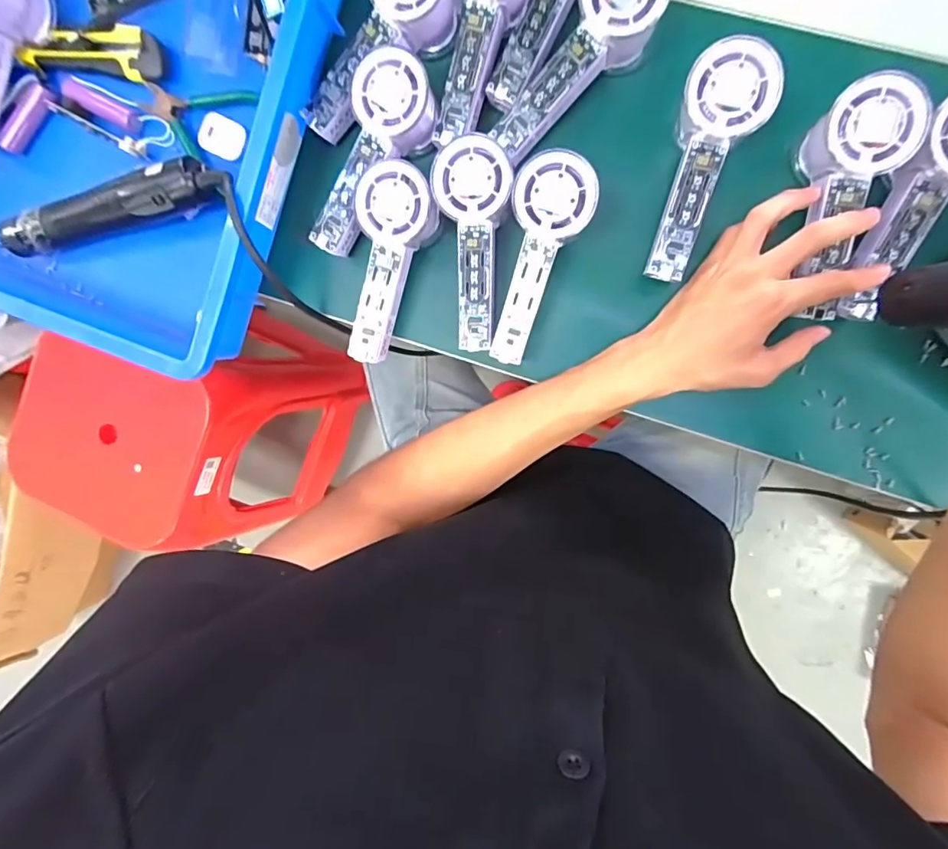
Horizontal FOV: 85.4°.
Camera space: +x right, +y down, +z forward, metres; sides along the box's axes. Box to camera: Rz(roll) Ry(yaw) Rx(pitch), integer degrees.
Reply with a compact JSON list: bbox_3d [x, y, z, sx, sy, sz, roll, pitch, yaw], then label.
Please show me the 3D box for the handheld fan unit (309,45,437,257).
[{"bbox_3d":[-0.078,-0.200,0.392,0.055,0.035,0.144,34,111,3],"label":"handheld fan unit"}]

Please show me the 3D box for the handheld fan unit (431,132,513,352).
[{"bbox_3d":[0.001,-0.133,0.389,0.055,0.034,0.148,2,109,7],"label":"handheld fan unit"}]

